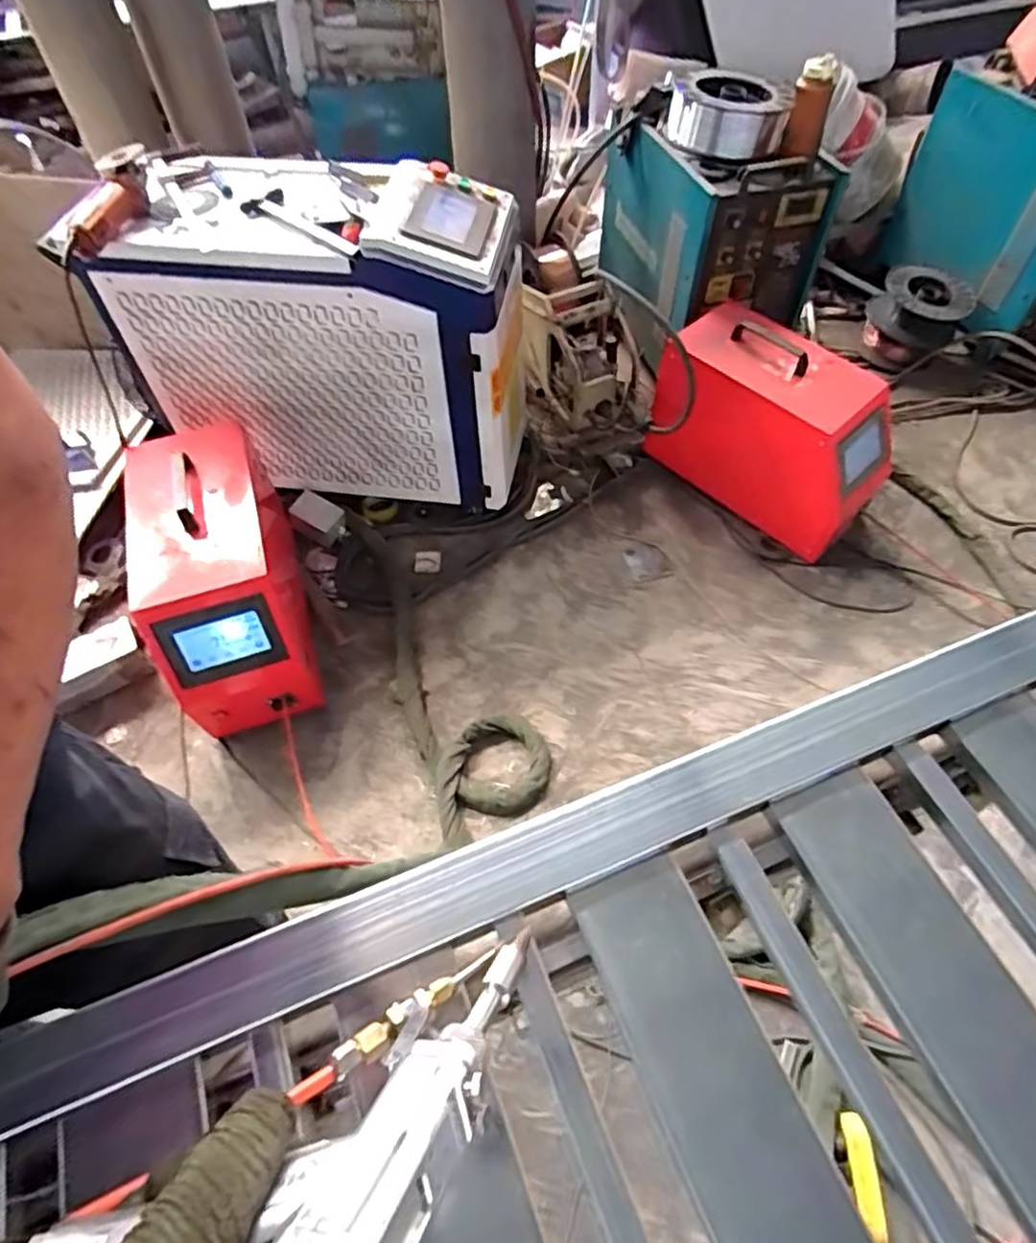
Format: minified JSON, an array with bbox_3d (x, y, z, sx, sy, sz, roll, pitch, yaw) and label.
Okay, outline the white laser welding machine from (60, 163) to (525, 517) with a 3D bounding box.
[{"bbox_3d":[-0.435,-0.642,1.563,0.844,0.626,0.347,4,55,4],"label":"white laser welding machine"}]

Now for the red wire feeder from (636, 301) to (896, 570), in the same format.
[{"bbox_3d":[0.628,-0.472,1.695,0.311,0.380,0.557,-38,62,-23],"label":"red wire feeder"}]

